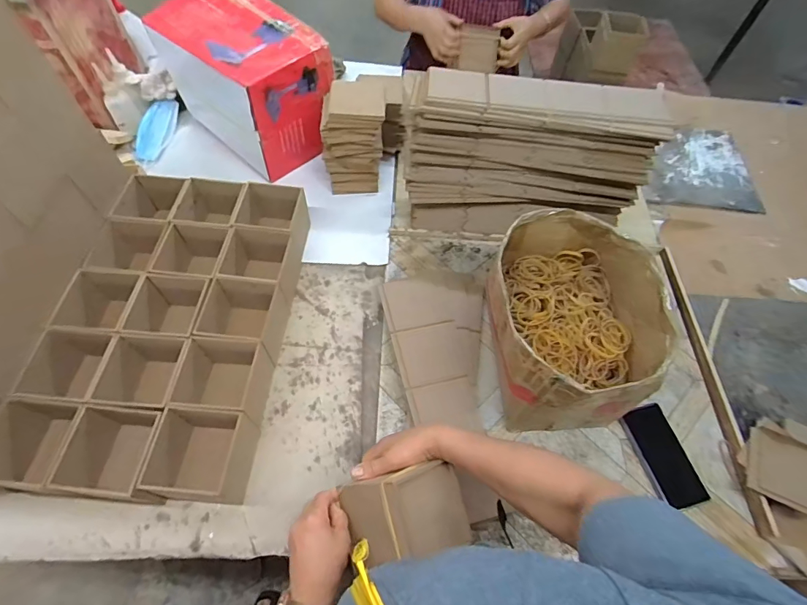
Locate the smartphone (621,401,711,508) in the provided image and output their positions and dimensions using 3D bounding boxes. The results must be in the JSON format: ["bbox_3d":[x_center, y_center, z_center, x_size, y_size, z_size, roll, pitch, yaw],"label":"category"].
[{"bbox_3d":[0.430,0.251,0.707,0.074,0.014,0.156,-9,61,-9],"label":"smartphone"}]

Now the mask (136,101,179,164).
[{"bbox_3d":[-0.599,-0.415,1.025,0.062,0.046,0.173,8,60,0],"label":"mask"}]

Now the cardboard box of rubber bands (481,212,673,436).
[{"bbox_3d":[0.271,0.031,0.709,0.255,0.198,0.303,-3,60,-6],"label":"cardboard box of rubber bands"}]

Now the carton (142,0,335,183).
[{"bbox_3d":[-0.340,-0.489,0.948,0.328,0.249,0.222,34,63,14],"label":"carton"}]

